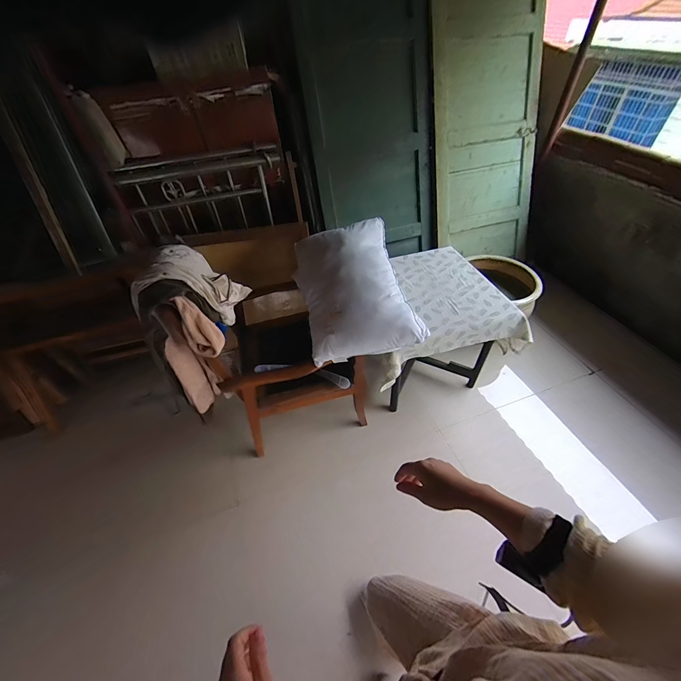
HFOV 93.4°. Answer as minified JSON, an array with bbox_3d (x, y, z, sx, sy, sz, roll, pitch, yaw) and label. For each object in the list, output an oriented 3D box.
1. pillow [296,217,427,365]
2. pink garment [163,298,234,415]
[{"bbox_3d":[0.054,-0.224,1.302,0.477,0.216,0.628,-7,47,-3],"label":"pillow"},{"bbox_3d":[-0.457,0.070,1.057,0.173,0.471,0.125,11,49,13],"label":"pink garment"}]

